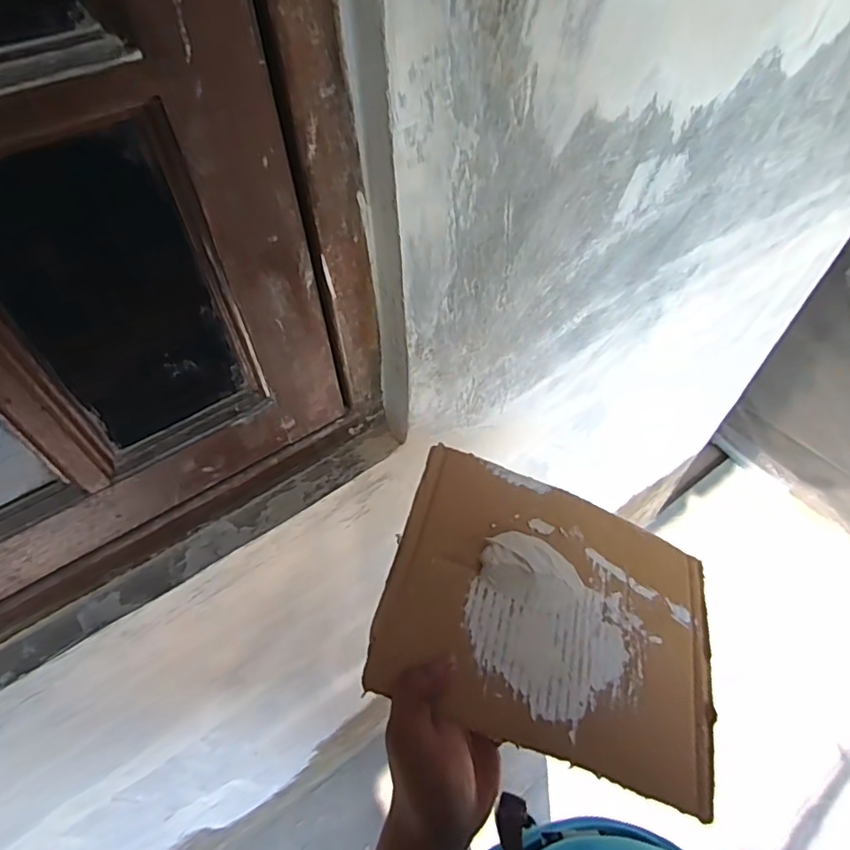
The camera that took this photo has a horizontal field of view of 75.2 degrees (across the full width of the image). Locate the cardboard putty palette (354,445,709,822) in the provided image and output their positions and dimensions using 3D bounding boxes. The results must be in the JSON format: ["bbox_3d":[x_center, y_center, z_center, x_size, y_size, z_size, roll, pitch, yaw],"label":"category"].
[{"bbox_3d":[0.096,0.123,0.381,0.235,0.025,0.185,23,51,-3],"label":"cardboard putty palette"}]

